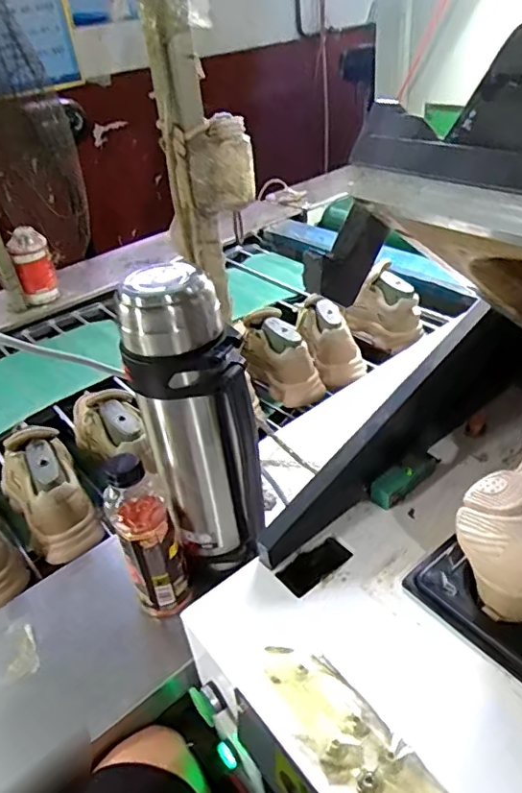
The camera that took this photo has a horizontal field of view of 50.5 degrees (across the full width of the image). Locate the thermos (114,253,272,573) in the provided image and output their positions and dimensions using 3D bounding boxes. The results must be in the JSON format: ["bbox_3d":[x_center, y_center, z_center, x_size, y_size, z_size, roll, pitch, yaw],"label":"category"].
[{"bbox_3d":[-0.069,0.039,0.626,0.110,0.356,0.109,-21,40,-17],"label":"thermos"}]

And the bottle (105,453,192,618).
[{"bbox_3d":[-0.132,0.166,0.646,0.070,0.226,0.062,-22,40,-18],"label":"bottle"}]

